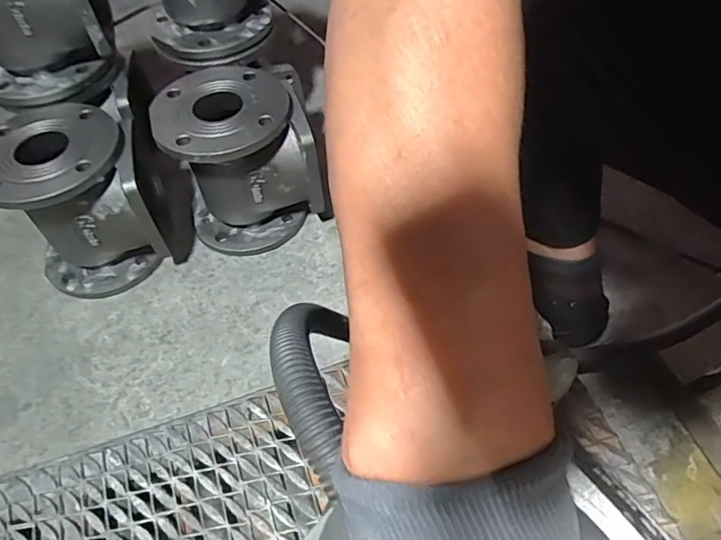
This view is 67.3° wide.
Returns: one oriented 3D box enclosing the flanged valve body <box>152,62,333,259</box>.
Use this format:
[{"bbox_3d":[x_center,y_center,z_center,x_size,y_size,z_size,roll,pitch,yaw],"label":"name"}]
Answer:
[{"bbox_3d":[-0.160,-0.158,0.775,0.206,0.217,0.173,-19,54,-11],"label":"flanged valve body"}]

